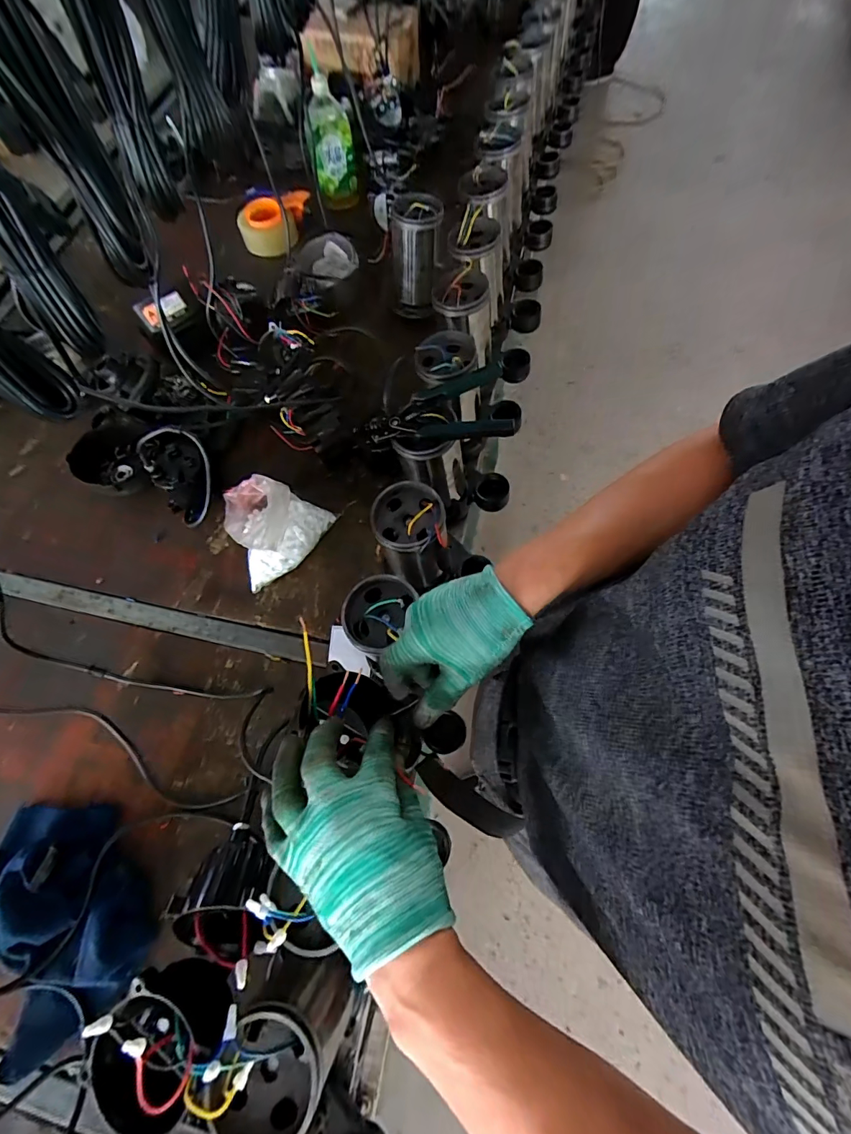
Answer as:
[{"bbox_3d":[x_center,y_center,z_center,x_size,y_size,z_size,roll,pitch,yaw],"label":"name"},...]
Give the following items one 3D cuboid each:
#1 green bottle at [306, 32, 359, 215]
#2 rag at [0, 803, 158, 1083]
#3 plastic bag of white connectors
[{"bbox_3d":[-0.198,-0.878,0.919,0.094,0.205,0.108,-11,68,-3],"label":"green bottle"},{"bbox_3d":[-0.436,0.409,0.518,0.180,0.064,0.266,-23,69,-7],"label":"rag"},{"bbox_3d":[-0.226,-0.071,0.680,0.152,0.113,0.144,-20,69,-6],"label":"plastic bag of white connectors"}]

